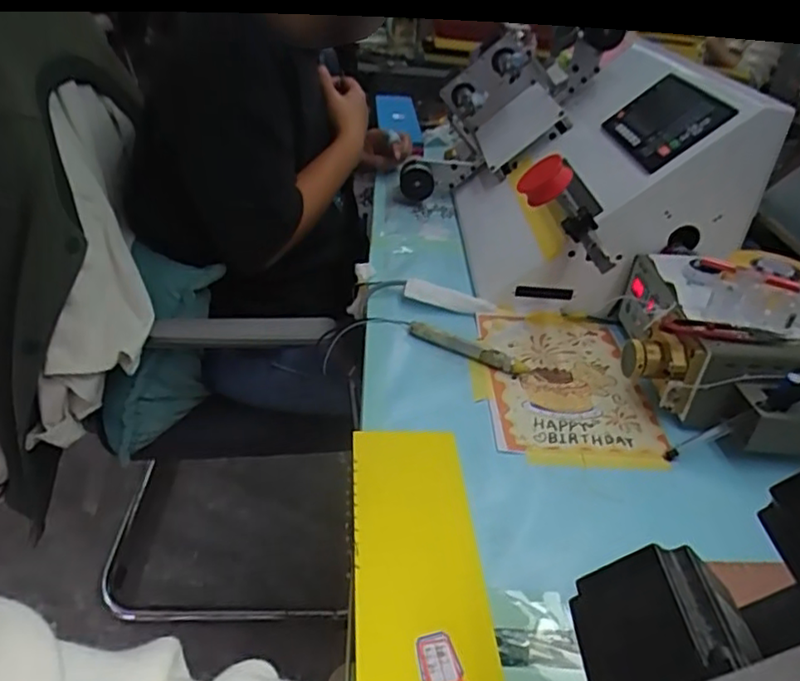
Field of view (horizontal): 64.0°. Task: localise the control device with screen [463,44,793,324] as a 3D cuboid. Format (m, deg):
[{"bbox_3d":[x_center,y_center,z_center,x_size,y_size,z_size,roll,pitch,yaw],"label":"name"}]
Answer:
[{"bbox_3d":[0.222,-0.218,0.801,0.260,0.224,0.358,3,33,-4],"label":"control device with screen"}]

